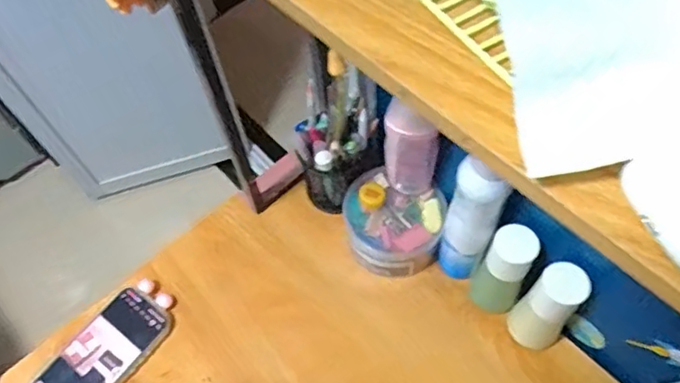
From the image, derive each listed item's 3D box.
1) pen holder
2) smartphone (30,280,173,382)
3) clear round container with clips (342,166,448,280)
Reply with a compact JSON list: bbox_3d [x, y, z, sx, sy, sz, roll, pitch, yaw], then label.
[{"bbox_3d":[-0.003,-0.064,0.667,0.097,0.215,0.091,-8,60,-1],"label":"pen holder"},{"bbox_3d":[-0.269,0.184,0.650,0.079,0.013,0.176,34,70,20],"label":"smartphone"},{"bbox_3d":[0.062,0.044,0.692,0.120,0.078,0.108,23,64,16],"label":"clear round container with clips"}]

